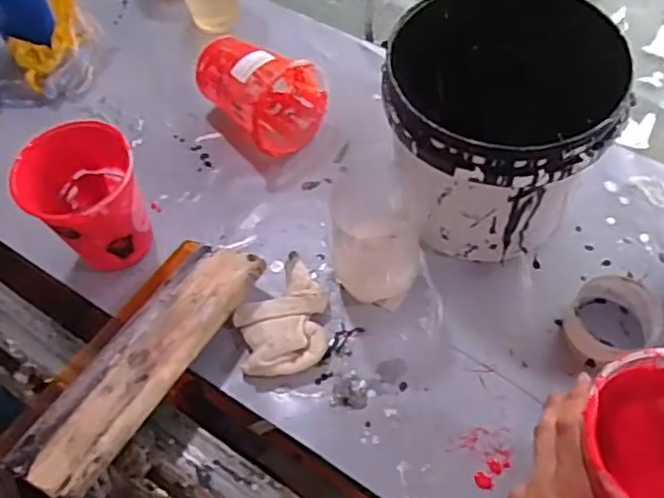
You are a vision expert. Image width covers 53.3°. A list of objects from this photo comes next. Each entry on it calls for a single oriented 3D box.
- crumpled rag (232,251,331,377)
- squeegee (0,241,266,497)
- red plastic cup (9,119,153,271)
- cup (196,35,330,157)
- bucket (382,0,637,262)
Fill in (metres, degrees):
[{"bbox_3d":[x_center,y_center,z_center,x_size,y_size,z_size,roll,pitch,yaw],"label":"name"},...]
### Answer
[{"bbox_3d":[-0.053,0.063,0.674,0.091,0.033,0.125,-13,60,-5],"label":"crumpled rag"},{"bbox_3d":[-0.183,0.101,0.634,0.121,0.036,0.281,18,53,32],"label":"squeegee"},{"bbox_3d":[-0.243,-0.042,0.680,0.106,0.148,0.100,-1,59,2],"label":"red plastic cup"},{"bbox_3d":[-0.083,-0.192,0.794,0.111,0.100,0.142,-39,65,-19],"label":"cup"},{"bbox_3d":[0.151,-0.110,0.669,0.194,0.201,0.201,-1,59,2],"label":"bucket"}]

